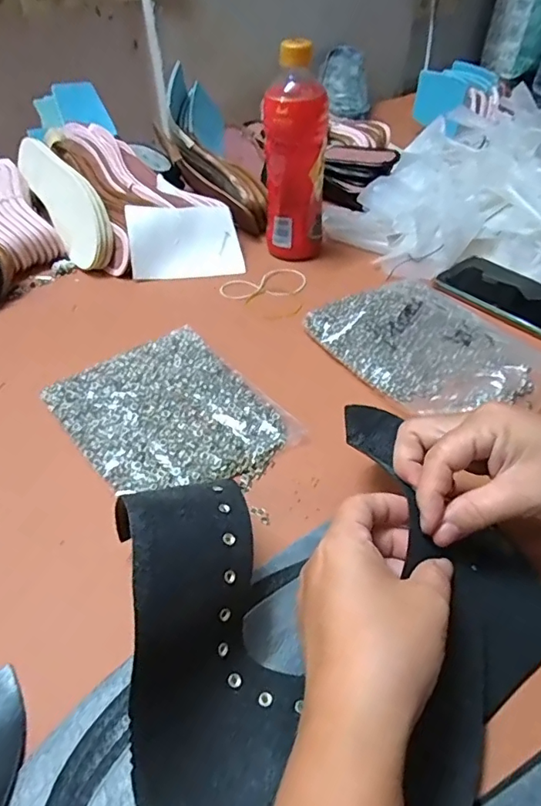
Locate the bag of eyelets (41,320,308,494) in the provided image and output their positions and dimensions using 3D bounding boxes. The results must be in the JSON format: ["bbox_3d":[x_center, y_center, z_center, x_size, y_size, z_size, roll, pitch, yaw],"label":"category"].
[{"bbox_3d":[-0.082,0.007,0.423,0.144,0.023,0.171,-30,51,-26],"label":"bag of eyelets"}]

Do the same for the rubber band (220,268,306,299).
[{"bbox_3d":[-0.005,-0.128,0.573,0.095,0.004,0.054,-19,50,-13],"label":"rubber band"}]

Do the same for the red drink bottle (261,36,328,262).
[{"bbox_3d":[0.026,-0.261,0.559,0.065,0.204,0.058,-3,46,-2],"label":"red drink bottle"}]

